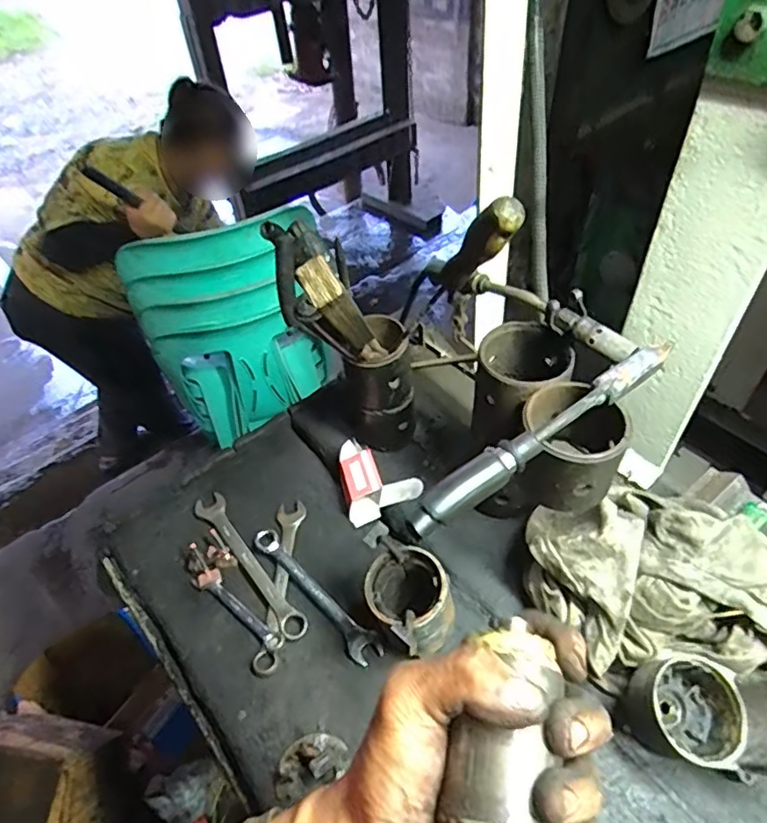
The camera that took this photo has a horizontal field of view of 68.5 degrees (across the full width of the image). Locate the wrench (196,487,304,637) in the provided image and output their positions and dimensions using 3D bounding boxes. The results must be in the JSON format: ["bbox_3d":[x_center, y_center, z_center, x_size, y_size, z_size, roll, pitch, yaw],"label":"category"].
[{"bbox_3d":[-0.157,0.174,0.659,0.034,0.007,0.224,-33,53,-23],"label":"wrench"}]

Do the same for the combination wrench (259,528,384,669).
[{"bbox_3d":[-0.078,0.199,0.629,0.034,0.010,0.201,-36,54,-25],"label":"combination wrench"}]

